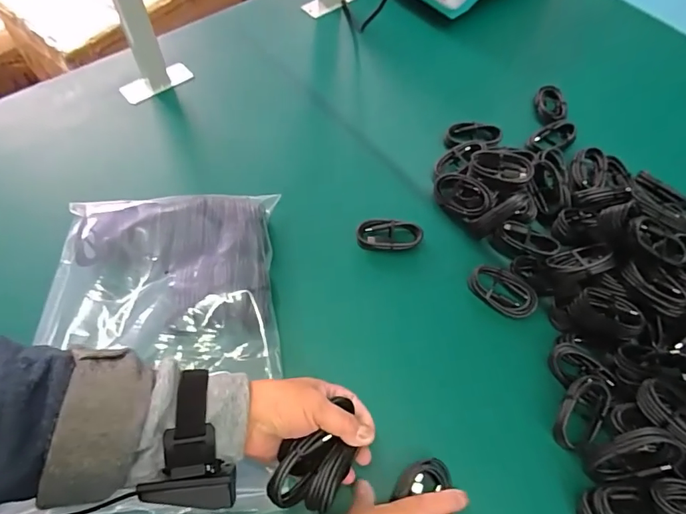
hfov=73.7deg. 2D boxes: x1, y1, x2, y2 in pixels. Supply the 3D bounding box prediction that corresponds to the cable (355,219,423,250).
[{"bbox_3d":[0.054,-0.026,0.536,0.073,0.020,0.035,5,59,0],"label":"cable"}]

